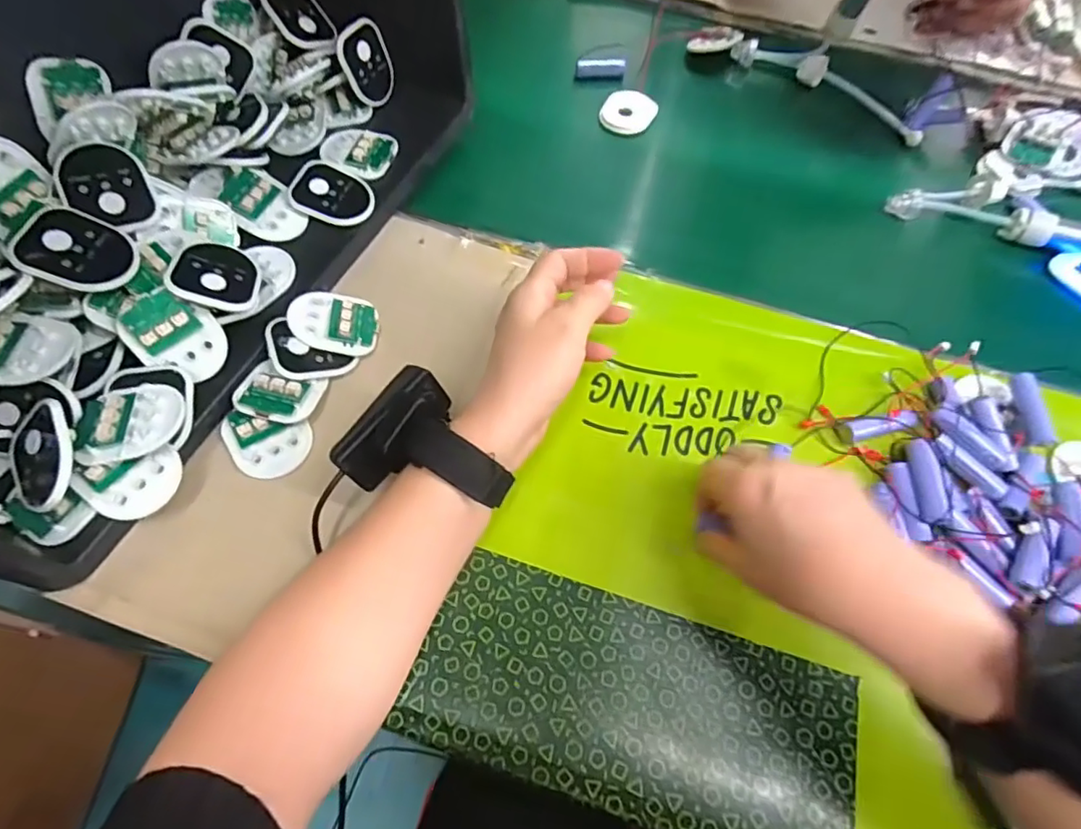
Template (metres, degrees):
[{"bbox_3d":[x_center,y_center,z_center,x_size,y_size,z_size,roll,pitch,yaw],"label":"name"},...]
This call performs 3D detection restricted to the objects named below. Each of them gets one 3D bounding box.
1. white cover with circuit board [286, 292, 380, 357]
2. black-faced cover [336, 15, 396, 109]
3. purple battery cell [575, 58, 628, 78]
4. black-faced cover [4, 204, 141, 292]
[{"bbox_3d":[-0.141,-0.064,0.395,0.058,0.012,0.046,13,60,-14],"label":"white cover with circuit board"},{"bbox_3d":[-0.142,-0.290,0.477,0.008,0.057,0.054,12,61,25],"label":"black-faced cover"},{"bbox_3d":[0.063,-0.360,0.596,0.051,0.015,0.011,-6,60,-6],"label":"purple battery cell"},{"bbox_3d":[-0.275,-0.097,0.340,0.060,0.009,0.048,26,66,-15],"label":"black-faced cover"}]

